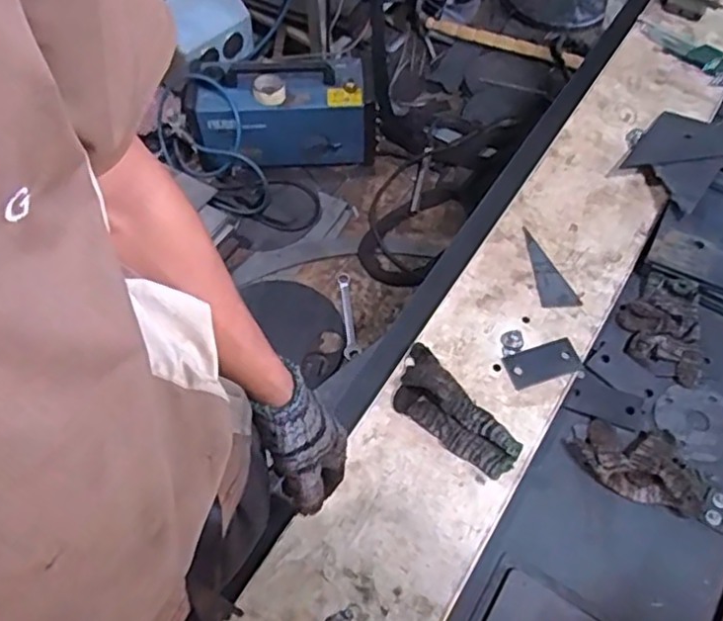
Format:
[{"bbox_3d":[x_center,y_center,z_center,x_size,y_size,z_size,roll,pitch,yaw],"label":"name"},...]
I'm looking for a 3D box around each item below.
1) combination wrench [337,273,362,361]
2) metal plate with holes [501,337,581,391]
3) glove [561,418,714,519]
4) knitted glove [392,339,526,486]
[{"bbox_3d":[-0.043,0.010,1.918,0.045,0.015,0.286,-6,61,-4],"label":"combination wrench"},{"bbox_3d":[0.245,0.071,0.884,0.098,0.005,0.050,-18,59,-7],"label":"metal plate with holes"},{"bbox_3d":[0.347,0.188,0.816,0.163,0.030,0.091,18,60,11],"label":"glove"},{"bbox_3d":[0.110,0.129,0.827,0.079,0.049,0.193,-34,64,-18],"label":"knitted glove"}]

